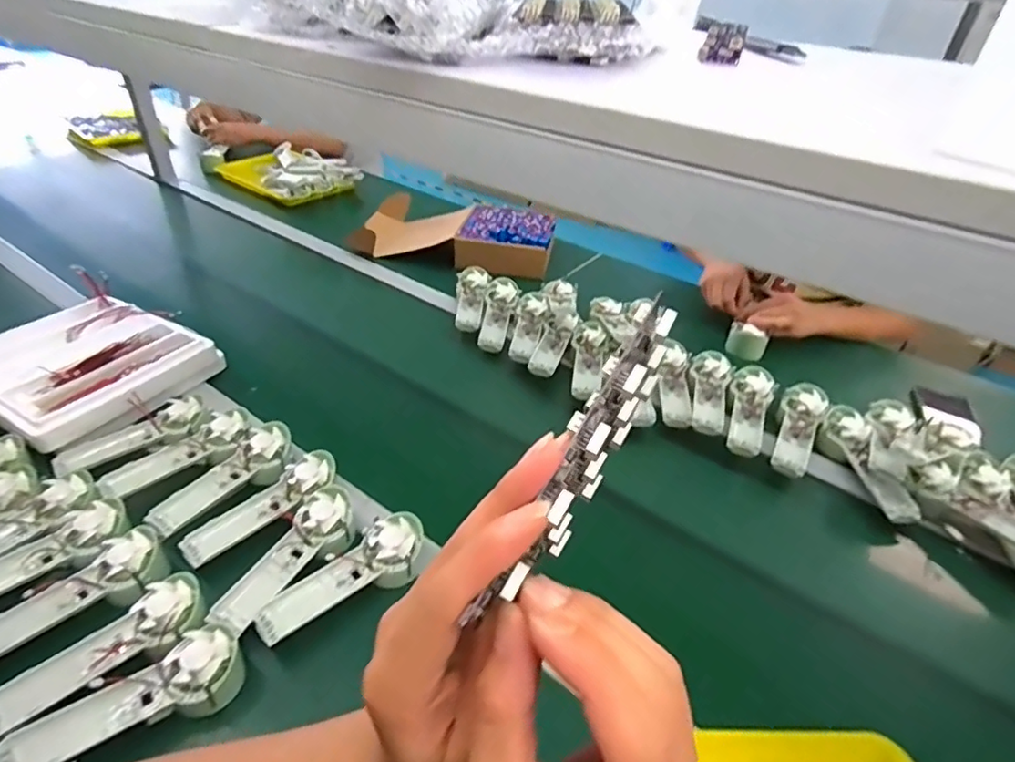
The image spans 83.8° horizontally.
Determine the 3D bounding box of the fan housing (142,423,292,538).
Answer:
[{"bbox_3d":[-0.334,0.115,0.675,0.069,0.030,0.181,27,44,27],"label":"fan housing"}]

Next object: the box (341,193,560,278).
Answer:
[{"bbox_3d":[-0.111,-0.328,1.231,0.432,0.068,0.228,10,39,9],"label":"box"}]

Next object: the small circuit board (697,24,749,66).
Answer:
[{"bbox_3d":[0.161,-0.252,0.423,0.030,0.024,0.008,17,40,17],"label":"small circuit board"}]

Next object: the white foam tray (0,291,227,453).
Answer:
[{"bbox_3d":[-0.627,-0.029,0.832,0.305,0.063,0.254,22,42,22],"label":"white foam tray"}]

